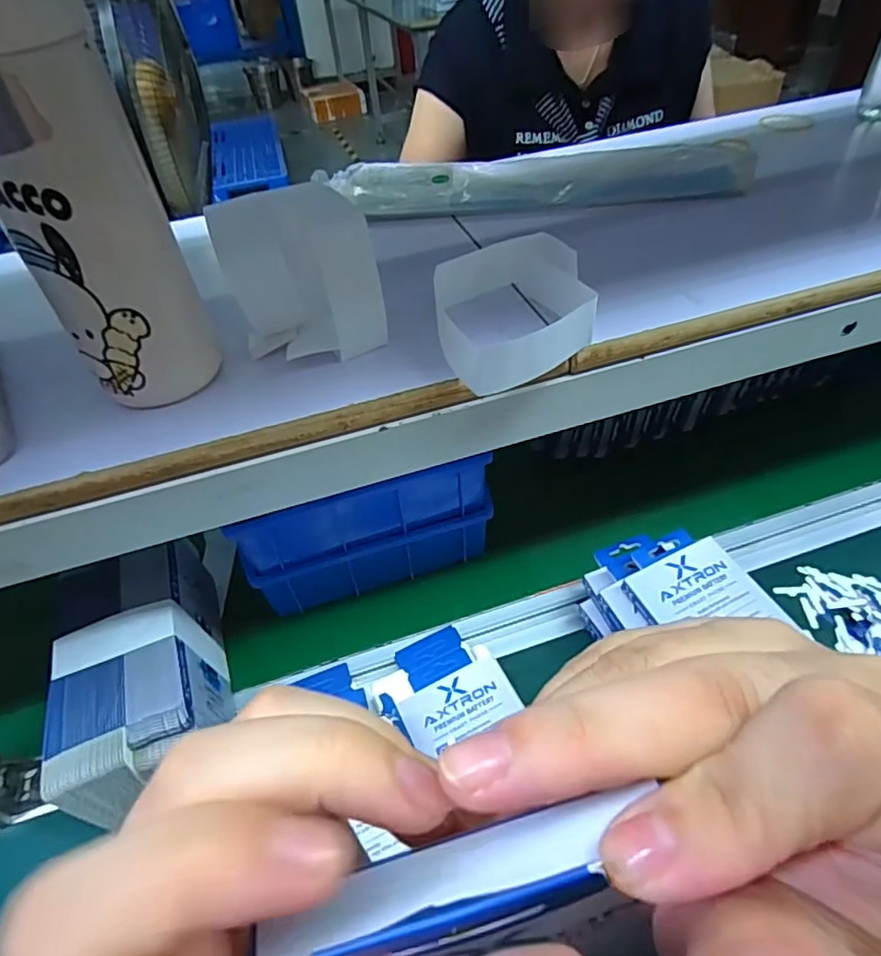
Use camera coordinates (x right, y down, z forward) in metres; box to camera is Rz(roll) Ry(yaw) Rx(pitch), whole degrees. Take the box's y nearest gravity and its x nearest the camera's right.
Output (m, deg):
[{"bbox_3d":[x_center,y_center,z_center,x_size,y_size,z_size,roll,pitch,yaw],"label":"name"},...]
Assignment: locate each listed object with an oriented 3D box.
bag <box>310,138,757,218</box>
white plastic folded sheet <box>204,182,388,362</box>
[{"bbox_3d":[0.076,-0.239,0.466,0.322,0.031,0.073,-5,46,1],"label":"bag"},{"bbox_3d":[-0.070,-0.102,0.300,0.073,0.088,0.032,-11,46,-5],"label":"white plastic folded sheet"}]

